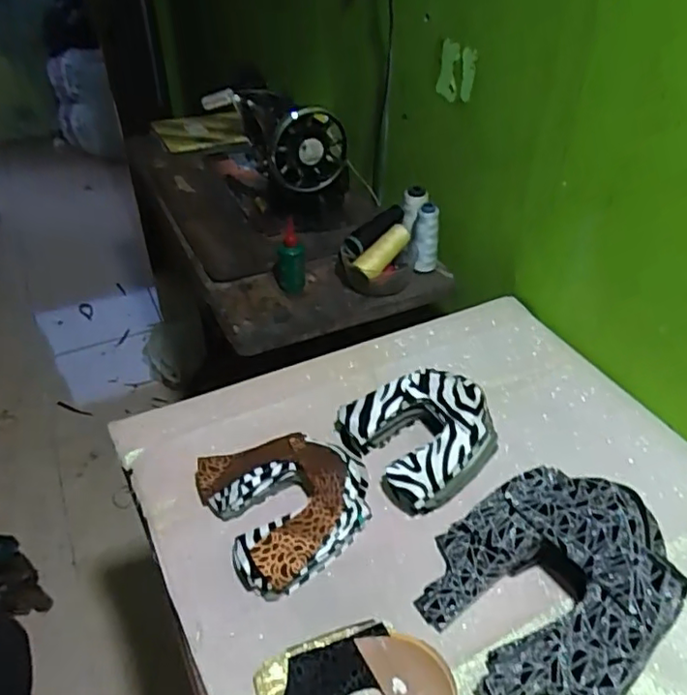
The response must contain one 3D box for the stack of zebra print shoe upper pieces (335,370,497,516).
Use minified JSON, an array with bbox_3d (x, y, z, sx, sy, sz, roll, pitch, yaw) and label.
[{"bbox_3d":[0.094,0.095,0.722,0.154,0.067,0.167,-20,44,-23],"label":"stack of zebra print shoe upper pieces"}]

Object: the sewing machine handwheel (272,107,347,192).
[{"bbox_3d":[-0.057,-0.327,1.020,0.135,0.133,0.039,-25,46,-28],"label":"sewing machine handwheel"}]

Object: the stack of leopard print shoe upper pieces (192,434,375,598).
[{"bbox_3d":[-0.055,0.161,0.664,0.166,0.039,0.169,-20,44,-23],"label":"stack of leopard print shoe upper pieces"}]

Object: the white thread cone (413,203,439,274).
[{"bbox_3d":[0.135,-0.174,1.006,0.043,0.111,0.038,7,40,8],"label":"white thread cone"}]

